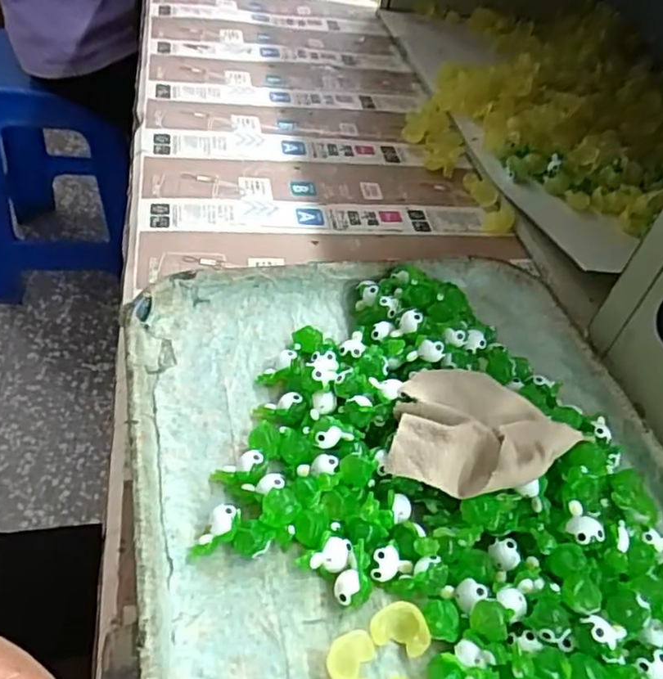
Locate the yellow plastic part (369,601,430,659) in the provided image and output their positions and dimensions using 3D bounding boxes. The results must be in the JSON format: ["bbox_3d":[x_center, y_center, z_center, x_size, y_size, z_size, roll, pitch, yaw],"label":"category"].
[{"bbox_3d":[0.028,0.117,0.253,0.023,0.011,0.017,20,47,10],"label":"yellow plastic part"}]

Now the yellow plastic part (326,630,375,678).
[{"bbox_3d":[0.007,0.126,0.243,0.017,0.009,0.023,15,46,5],"label":"yellow plastic part"}]

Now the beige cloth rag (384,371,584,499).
[{"bbox_3d":[0.070,0.045,0.298,0.078,0.027,0.065,13,46,3],"label":"beige cloth rag"}]

